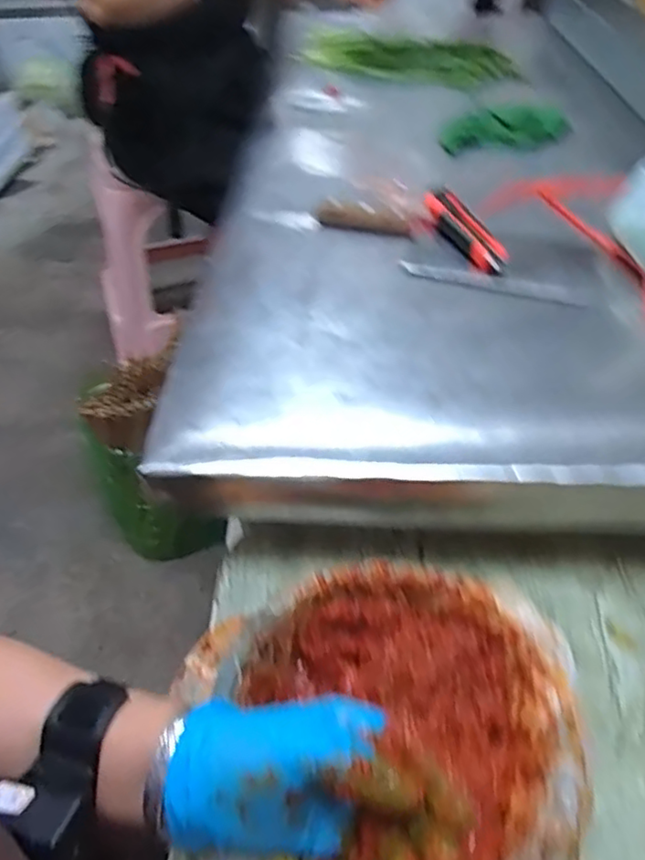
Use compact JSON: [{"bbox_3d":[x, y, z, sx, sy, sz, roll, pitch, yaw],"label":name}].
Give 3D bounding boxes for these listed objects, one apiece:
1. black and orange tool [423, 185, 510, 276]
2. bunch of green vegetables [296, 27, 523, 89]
[{"bbox_3d":[0.152,-0.211,0.670,0.040,0.025,0.153,-12,46,-11],"label":"black and orange tool"},{"bbox_3d":[0.160,-0.704,1.189,0.401,0.058,0.096,13,47,14],"label":"bunch of green vegetables"}]

